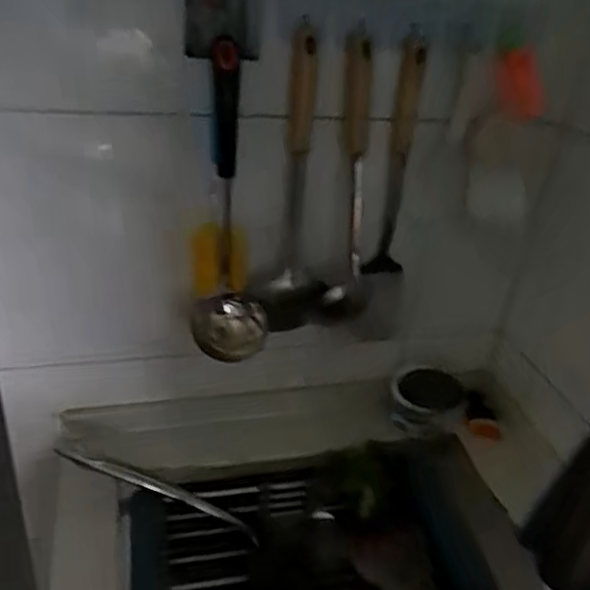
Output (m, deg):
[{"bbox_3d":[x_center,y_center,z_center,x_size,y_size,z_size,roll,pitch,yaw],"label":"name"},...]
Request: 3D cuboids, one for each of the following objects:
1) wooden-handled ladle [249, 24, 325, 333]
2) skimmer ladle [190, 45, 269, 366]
[{"bbox_3d":[0.003,-0.102,0.683,0.078,0.343,0.050,7,31,2],"label":"wooden-handled ladle"},{"bbox_3d":[-0.057,-0.090,0.657,0.074,0.311,0.121,7,31,2],"label":"skimmer ladle"}]

